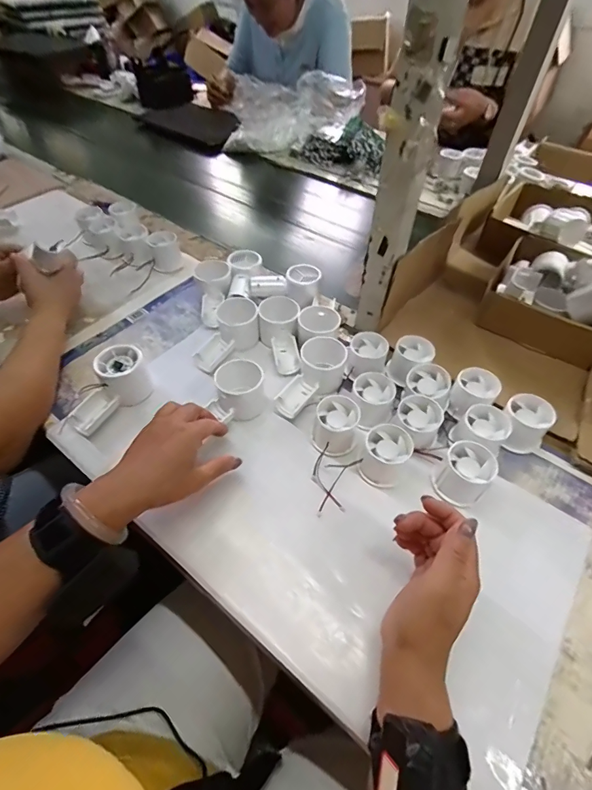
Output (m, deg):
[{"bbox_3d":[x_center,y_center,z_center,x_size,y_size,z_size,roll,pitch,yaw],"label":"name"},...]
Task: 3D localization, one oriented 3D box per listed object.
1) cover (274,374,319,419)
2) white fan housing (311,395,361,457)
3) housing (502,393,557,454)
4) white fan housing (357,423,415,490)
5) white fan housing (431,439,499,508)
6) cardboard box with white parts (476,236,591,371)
[{"bbox_3d":[0.000,0.003,0.493,0.035,0.025,0.063,32,58,21],"label":"cover"},{"bbox_3d":[0.047,0.036,0.458,0.051,0.039,0.062,12,53,8],"label":"white fan housing"},{"bbox_3d":[0.272,0.034,0.464,0.052,0.049,0.052,1,52,-1],"label":"housing"},{"bbox_3d":[0.100,0.068,0.435,0.055,0.043,0.057,29,57,20],"label":"white fan housing"},{"bbox_3d":[0.185,0.085,0.421,0.051,0.044,0.059,38,60,25],"label":"white fan housing"},{"bbox_3d":[0.423,-0.174,0.621,0.183,0.081,0.218,28,57,19],"label":"cardboard box with white parts"}]

